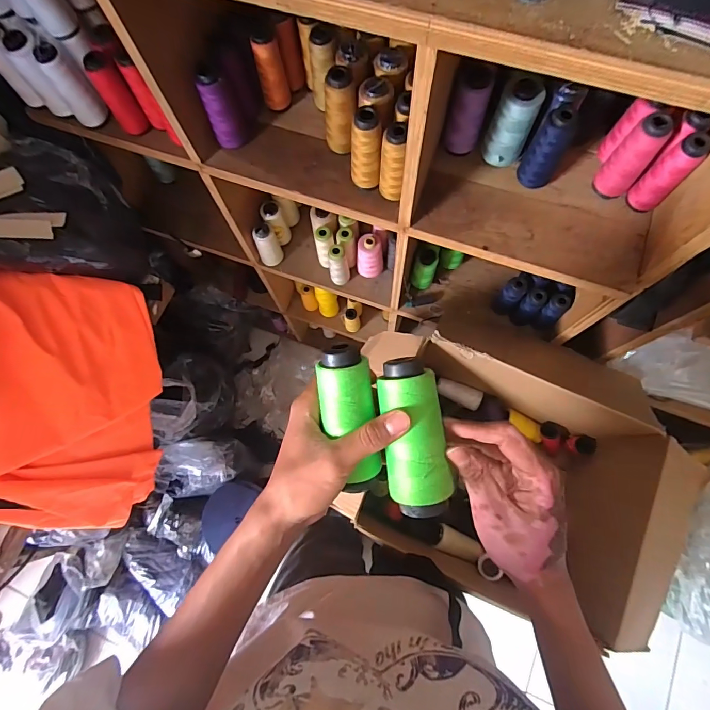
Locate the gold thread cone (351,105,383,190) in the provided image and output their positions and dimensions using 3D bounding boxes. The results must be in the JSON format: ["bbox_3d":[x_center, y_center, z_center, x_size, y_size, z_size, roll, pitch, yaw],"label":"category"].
[{"bbox_3d":[0.014,-0.281,0.559,0.042,0.113,0.040,-4,75,1],"label":"gold thread cone"}]

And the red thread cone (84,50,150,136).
[{"bbox_3d":[-0.352,-0.387,0.608,0.041,0.109,0.040,0,75,2],"label":"red thread cone"}]

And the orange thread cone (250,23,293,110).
[{"bbox_3d":[-0.125,-0.426,0.607,0.040,0.108,0.038,-9,75,-1],"label":"orange thread cone"}]

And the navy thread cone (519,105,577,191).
[{"bbox_3d":[0.266,-0.286,0.555,0.045,0.107,0.054,30,78,9],"label":"navy thread cone"}]

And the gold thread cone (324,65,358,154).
[{"bbox_3d":[-0.021,-0.344,0.577,0.047,0.114,0.047,-4,75,1],"label":"gold thread cone"}]

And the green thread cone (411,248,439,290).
[{"bbox_3d":[0.146,-0.176,0.856,0.045,0.127,0.041,0,75,2],"label":"green thread cone"}]

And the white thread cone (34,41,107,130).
[{"bbox_3d":[-0.422,-0.398,0.609,0.045,0.105,0.042,-43,78,-9],"label":"white thread cone"}]

